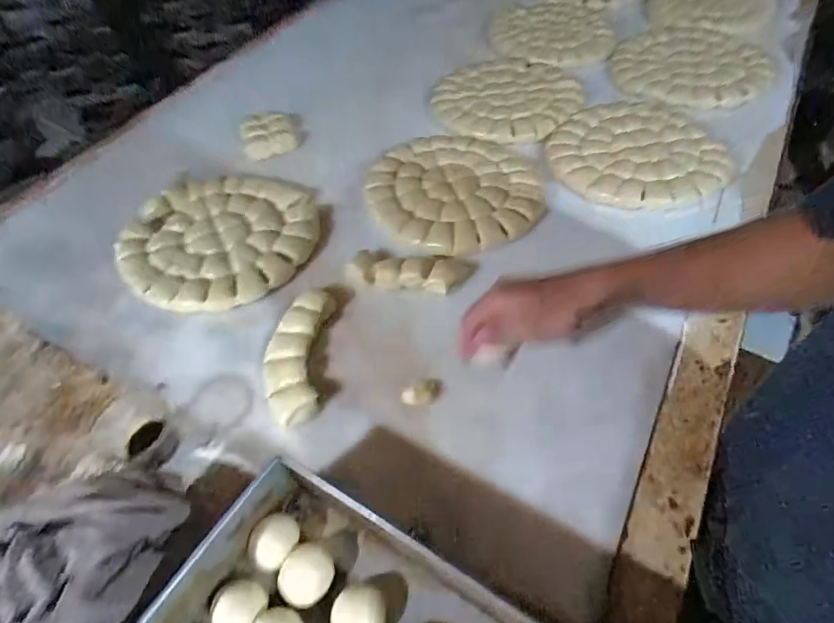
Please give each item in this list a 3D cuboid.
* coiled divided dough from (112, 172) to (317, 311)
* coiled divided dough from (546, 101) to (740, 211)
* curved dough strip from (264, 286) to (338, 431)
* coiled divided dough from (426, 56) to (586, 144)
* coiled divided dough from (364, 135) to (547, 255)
[{"bbox_3d":[-0.323,-0.132,0.779,0.316,0.034,0.284,20,56,20],"label":"coiled divided dough"},{"bbox_3d":[0.373,-0.274,0.833,0.278,0.027,0.279,10,54,13],"label":"coiled divided dough"},{"bbox_3d":[-0.153,0.049,0.628,0.071,0.027,0.193,-1,52,5],"label":"curved dough strip"},{"bbox_3d":[0.183,-0.435,0.977,0.260,0.029,0.293,28,60,25],"label":"coiled divided dough"},{"bbox_3d":[0.062,-0.201,0.802,0.267,0.040,0.267,-3,52,3],"label":"coiled divided dough"}]

